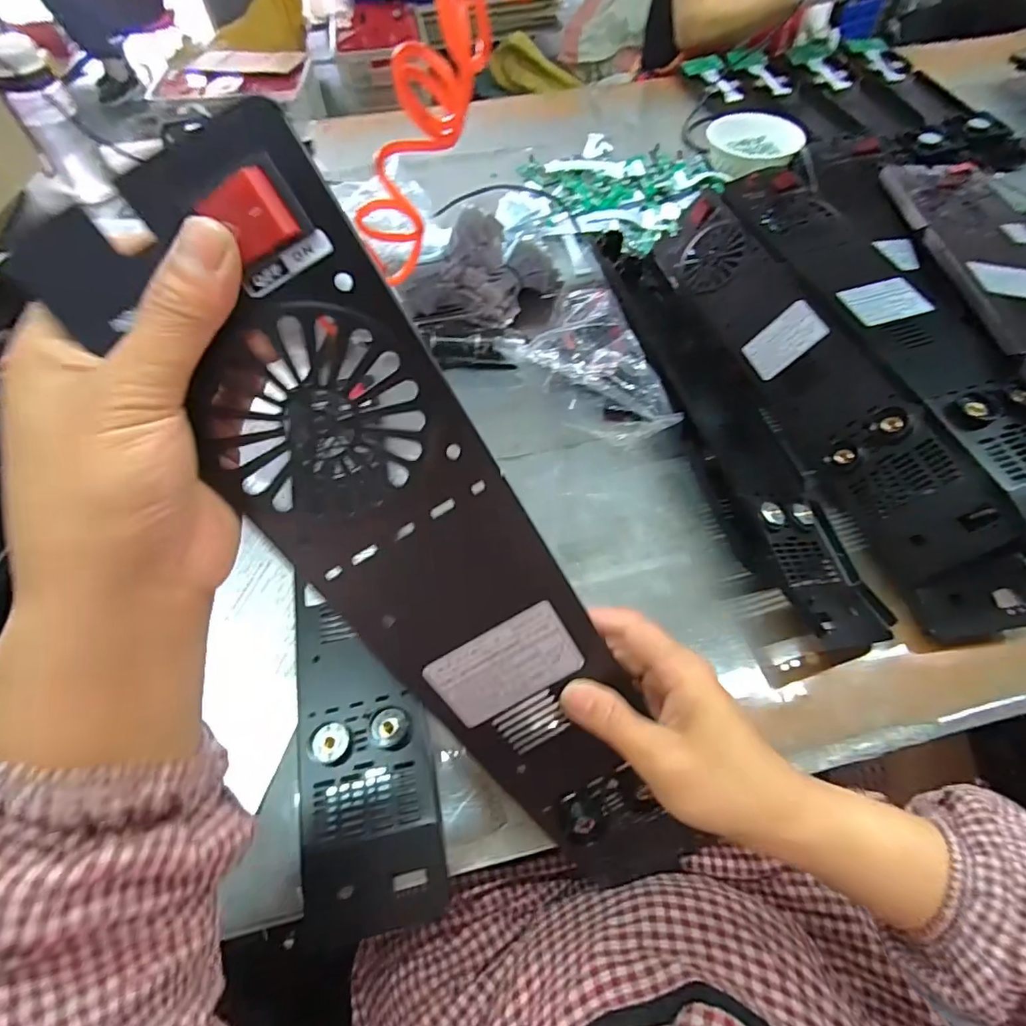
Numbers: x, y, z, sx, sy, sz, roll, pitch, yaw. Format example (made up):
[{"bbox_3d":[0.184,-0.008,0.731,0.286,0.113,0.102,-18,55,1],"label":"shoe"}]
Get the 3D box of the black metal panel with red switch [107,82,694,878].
[{"bbox_3d":[-0.012,0.058,0.269,0.093,0.429,0.033,-32,29,1],"label":"black metal panel with red switch"}]

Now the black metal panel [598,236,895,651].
[{"bbox_3d":[0.211,-0.124,0.573,0.108,0.070,0.544,-12,58,-6],"label":"black metal panel"}]

